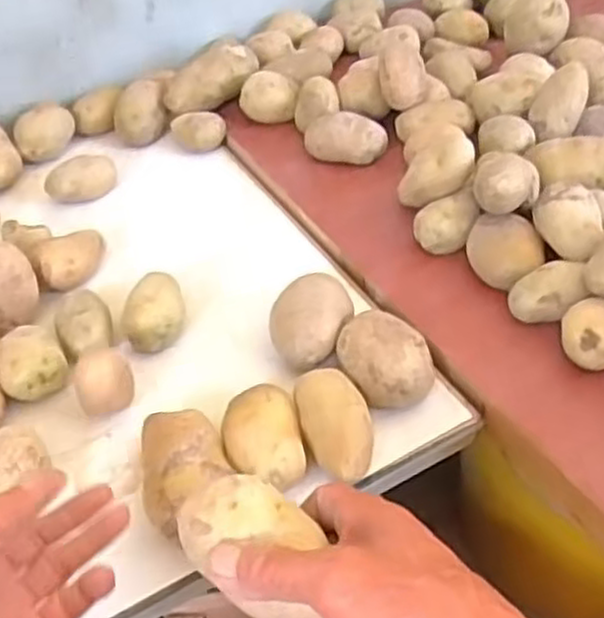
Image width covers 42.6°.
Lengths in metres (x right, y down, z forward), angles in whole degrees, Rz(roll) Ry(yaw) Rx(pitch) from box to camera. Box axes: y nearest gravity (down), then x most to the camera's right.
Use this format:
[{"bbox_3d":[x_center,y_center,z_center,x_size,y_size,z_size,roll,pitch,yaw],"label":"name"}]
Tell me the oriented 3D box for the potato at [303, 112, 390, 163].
[{"bbox_3d":[0.043,-0.168,0.764,0.080,0.038,0.034,10,47,16],"label":"potato"}]

